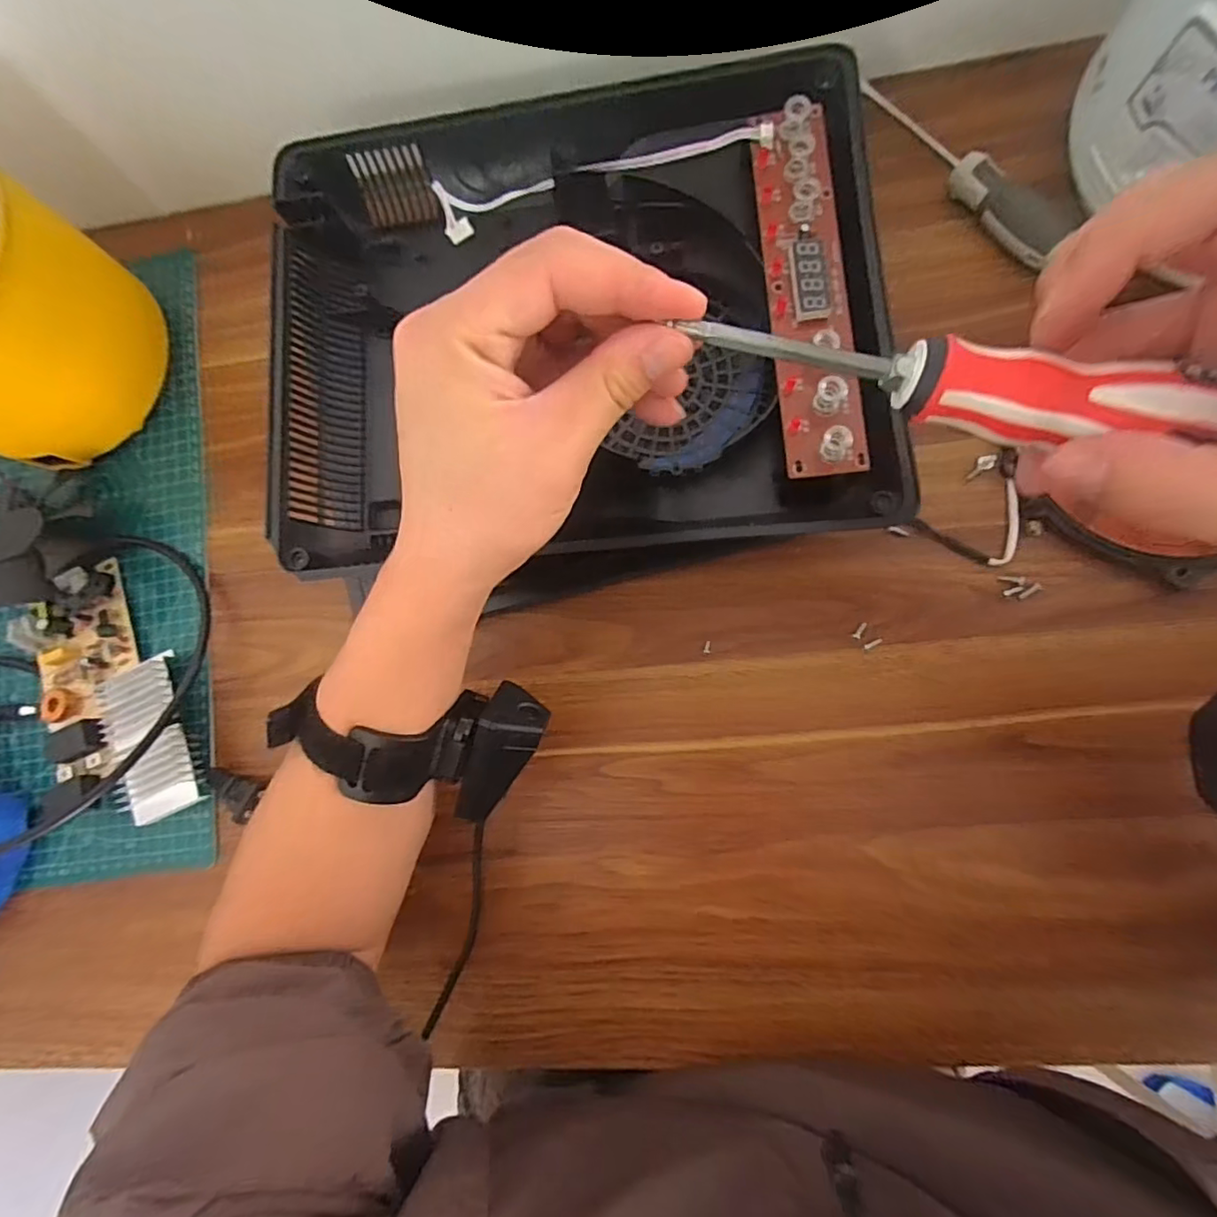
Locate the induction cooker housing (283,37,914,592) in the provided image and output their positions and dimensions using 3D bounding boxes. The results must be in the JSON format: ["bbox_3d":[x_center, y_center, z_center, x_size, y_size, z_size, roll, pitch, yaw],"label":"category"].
[{"bbox_3d":[-0.026,-0.164,0.350,0.349,0.064,0.300,-5,84,7],"label":"induction cooker housing"}]

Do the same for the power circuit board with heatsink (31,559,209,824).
[{"bbox_3d":[-0.328,0.055,0.378,0.098,0.033,0.180,-23,82,4],"label":"power circuit board with heatsink"}]

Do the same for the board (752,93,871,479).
[{"bbox_3d":[0.104,-0.170,0.304,0.041,0.017,0.203,-4,81,9],"label":"board"}]

